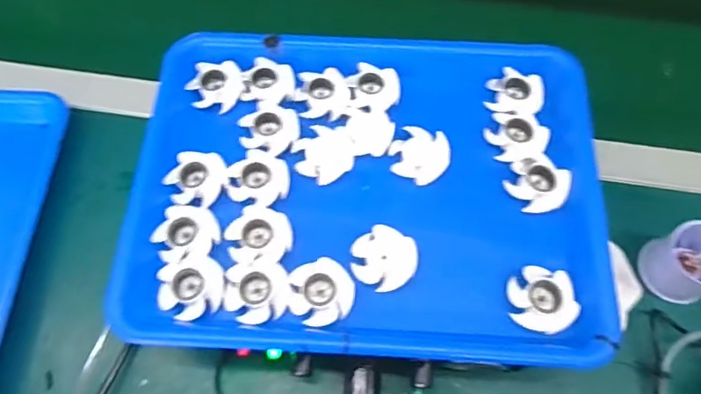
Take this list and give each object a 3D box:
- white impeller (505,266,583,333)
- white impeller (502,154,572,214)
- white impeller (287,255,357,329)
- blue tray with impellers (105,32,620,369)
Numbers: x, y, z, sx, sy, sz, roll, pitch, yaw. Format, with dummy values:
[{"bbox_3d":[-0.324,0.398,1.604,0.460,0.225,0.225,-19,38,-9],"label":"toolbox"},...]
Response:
[{"bbox_3d":[0.131,0.070,0.362,0.045,0.016,0.040,12,66,5],"label":"white impeller"},{"bbox_3d":[0.141,-0.012,0.394,0.043,0.012,0.044,0,65,0],"label":"white impeller"},{"bbox_3d":[-0.020,0.065,0.363,0.044,0.014,0.041,0,65,0],"label":"white impeller"},{"bbox_3d":[0.011,-0.011,0.398,0.330,0.030,0.250,2,65,1],"label":"blue tray with impellers"}]

